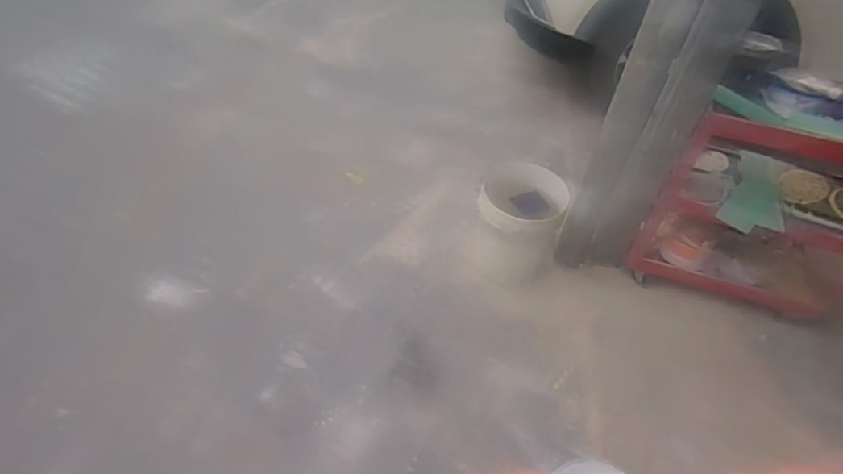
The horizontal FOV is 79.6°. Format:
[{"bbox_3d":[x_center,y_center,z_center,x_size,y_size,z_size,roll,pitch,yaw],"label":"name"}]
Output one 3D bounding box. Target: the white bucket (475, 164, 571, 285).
[{"bbox_3d":[0.362,-0.039,1.882,0.293,0.376,0.270,2,48,-2],"label":"white bucket"}]

